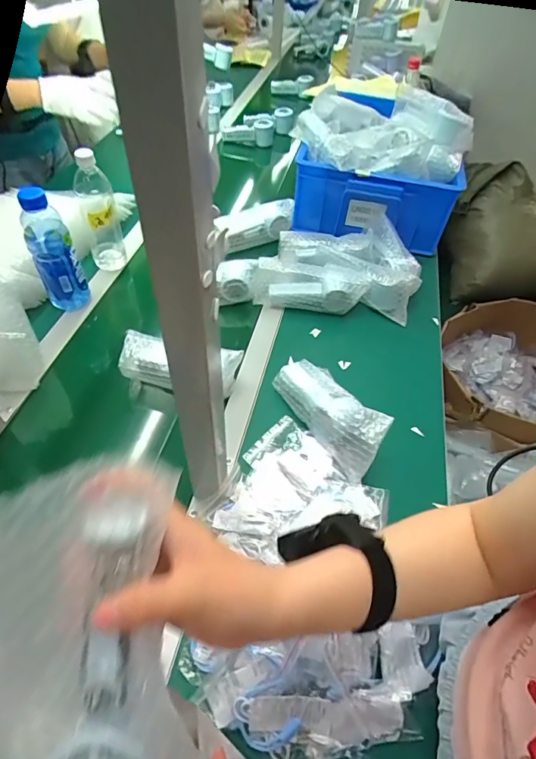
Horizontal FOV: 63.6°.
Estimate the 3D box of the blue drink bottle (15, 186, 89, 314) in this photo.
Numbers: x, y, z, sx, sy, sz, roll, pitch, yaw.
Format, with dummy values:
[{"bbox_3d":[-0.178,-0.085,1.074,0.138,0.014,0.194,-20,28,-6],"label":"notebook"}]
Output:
[{"bbox_3d":[-0.365,-0.218,0.740,0.073,0.210,0.063,-21,55,-20],"label":"blue drink bottle"}]

